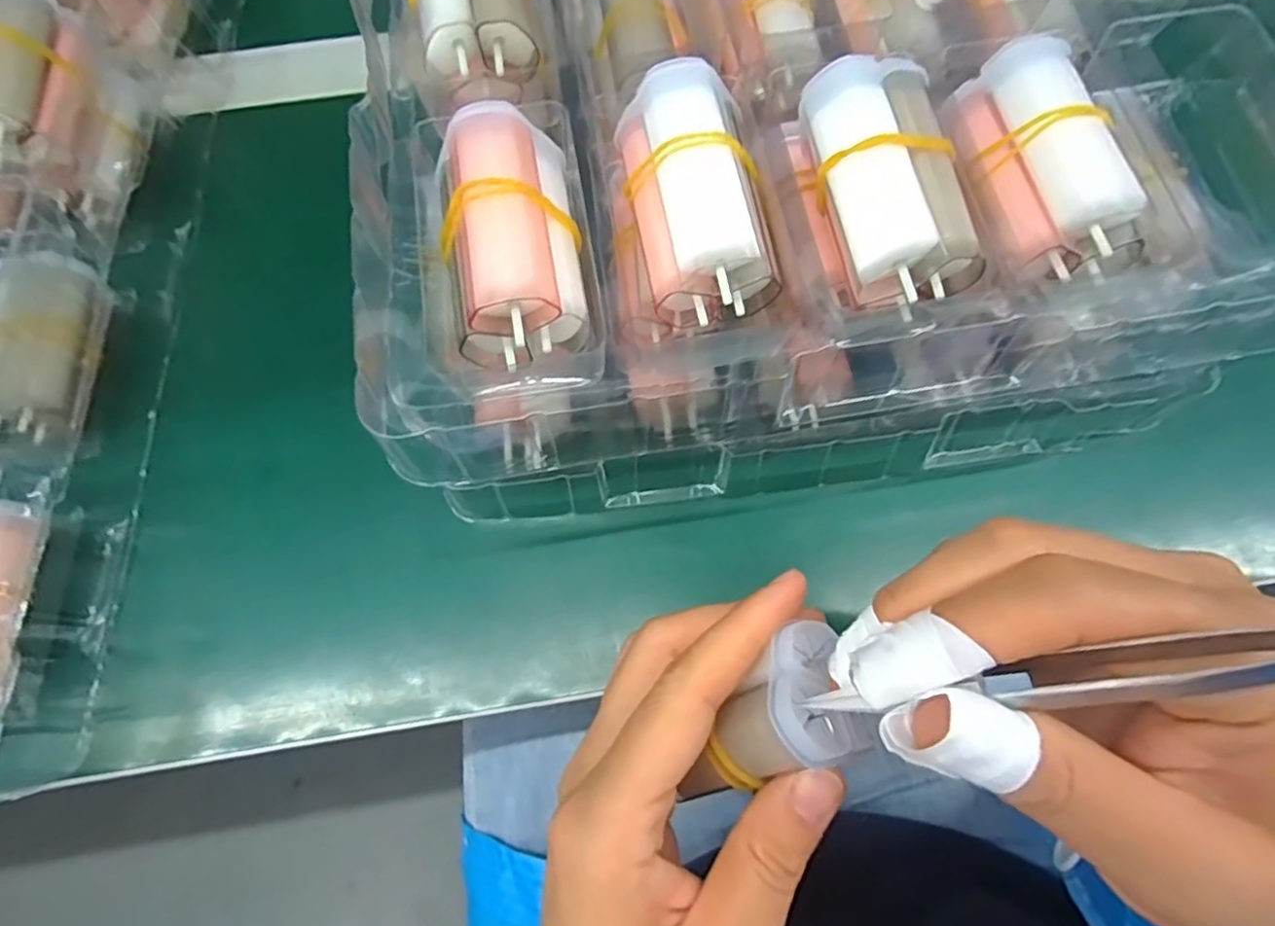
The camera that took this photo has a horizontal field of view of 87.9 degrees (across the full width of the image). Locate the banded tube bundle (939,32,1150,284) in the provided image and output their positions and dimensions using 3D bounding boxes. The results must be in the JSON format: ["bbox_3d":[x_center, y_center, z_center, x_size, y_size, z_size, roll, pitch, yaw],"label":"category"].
[{"bbox_3d":[0.111,-0.082,0.181,0.028,0.019,0.070,-12,70,-3],"label":"banded tube bundle"}]

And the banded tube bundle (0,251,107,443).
[{"bbox_3d":[-0.226,-0.046,0.249,0.028,0.024,0.065,-2,70,1],"label":"banded tube bundle"}]

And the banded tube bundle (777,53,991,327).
[{"bbox_3d":[0.065,-0.076,0.179,0.038,0.019,0.066,-12,70,-3],"label":"banded tube bundle"}]

